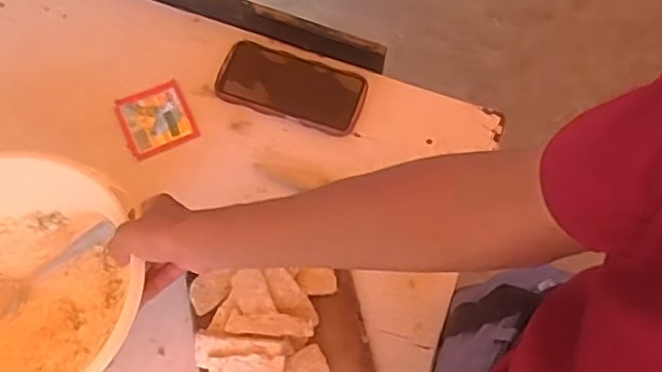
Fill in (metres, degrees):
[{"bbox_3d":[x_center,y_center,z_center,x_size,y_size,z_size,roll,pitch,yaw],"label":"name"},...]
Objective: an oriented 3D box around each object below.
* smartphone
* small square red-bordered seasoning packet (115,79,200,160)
[{"bbox_3d":[-0.046,-0.116,0.772,0.169,0.013,0.082,18,70,6],"label":"smartphone"},{"bbox_3d":[-0.201,-0.078,0.766,0.076,0.005,0.081,-22,71,-9],"label":"small square red-bordered seasoning packet"}]

